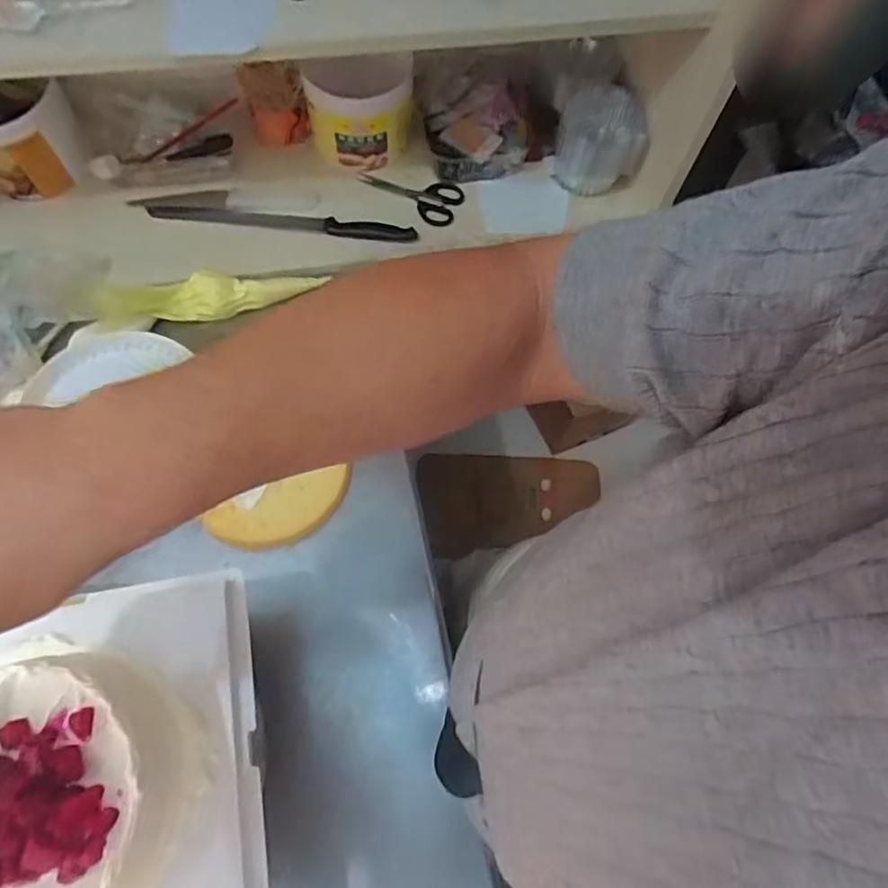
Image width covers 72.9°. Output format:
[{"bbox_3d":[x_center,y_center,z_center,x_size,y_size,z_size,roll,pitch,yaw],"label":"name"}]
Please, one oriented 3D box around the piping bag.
[{"bbox_3d":[-0.289,-0.190,0.754,0.277,0.072,0.061,-12,68,-21],"label":"piping bag"}]

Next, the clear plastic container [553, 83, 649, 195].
[{"bbox_3d":[0.212,-0.421,0.841,0.104,0.094,0.097,-8,68,-6],"label":"clear plastic container"}]

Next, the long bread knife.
[{"bbox_3d":[-0.217,-0.301,0.812,0.357,0.013,0.031,6,68,0],"label":"long bread knife"}]

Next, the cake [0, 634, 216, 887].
[{"bbox_3d":[-0.283,0.244,0.416,0.193,0.076,0.187,1,68,-2],"label":"cake"}]

